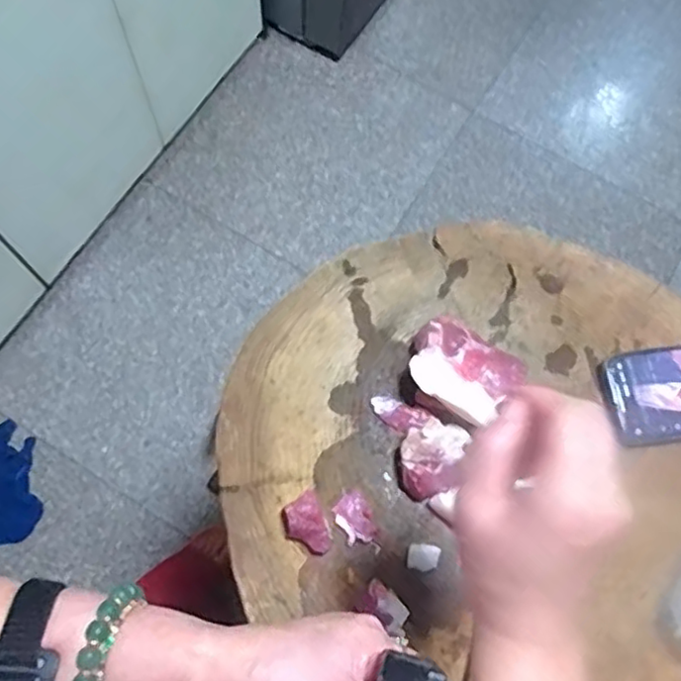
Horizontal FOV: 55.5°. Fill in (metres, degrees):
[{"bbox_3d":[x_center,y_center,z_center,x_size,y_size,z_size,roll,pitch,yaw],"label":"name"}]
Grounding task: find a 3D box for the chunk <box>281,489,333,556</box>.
[{"bbox_3d":[-0.027,0.145,0.507,0.031,0.022,0.046,-22,71,-8],"label":"chunk"}]

